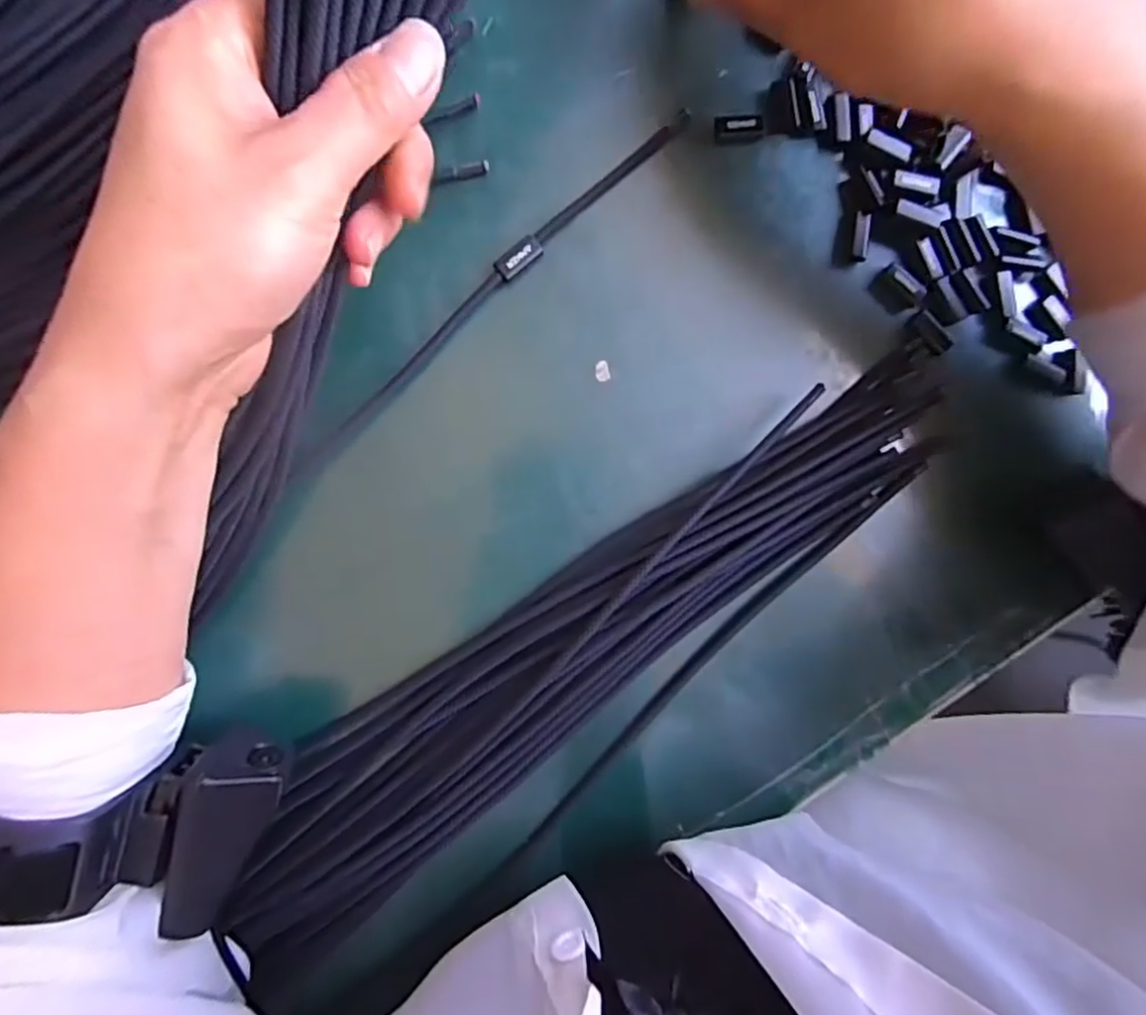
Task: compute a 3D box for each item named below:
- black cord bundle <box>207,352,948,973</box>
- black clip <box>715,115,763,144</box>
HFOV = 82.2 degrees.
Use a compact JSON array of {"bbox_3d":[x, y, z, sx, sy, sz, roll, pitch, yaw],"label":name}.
[{"bbox_3d":[0.014,0.063,0.262,0.338,0.013,0.082,-35,96,-4],"label":"black cord bundle"},{"bbox_3d":[0.068,-0.154,0.264,0.019,0.004,0.011,-11,94,-6],"label":"black clip"}]

